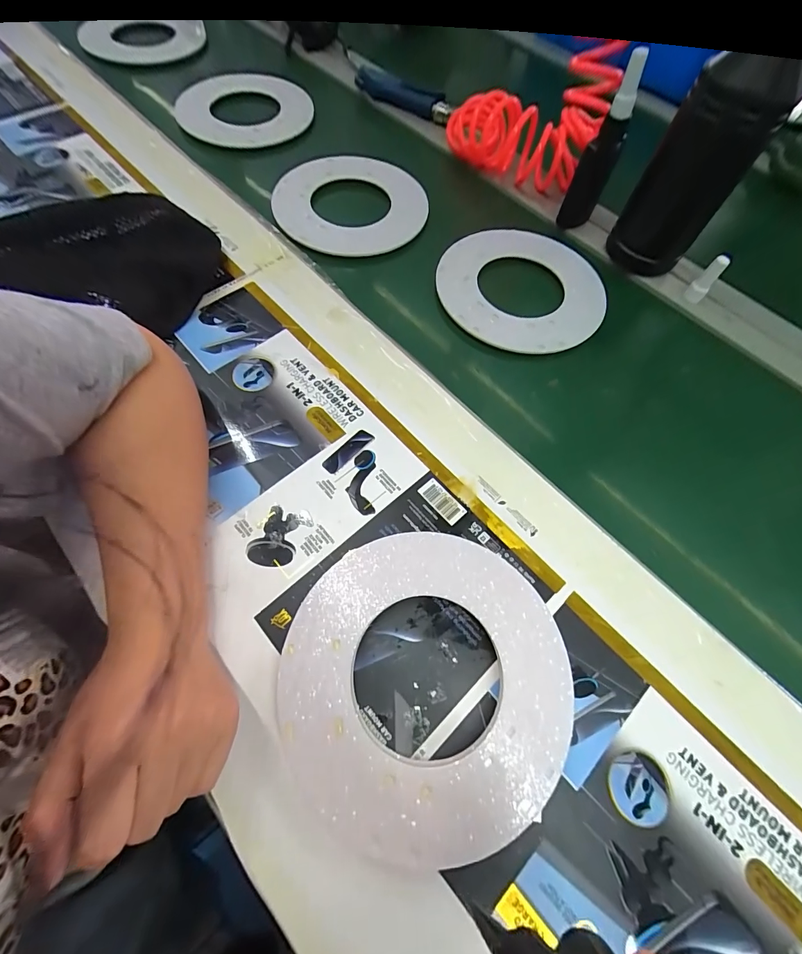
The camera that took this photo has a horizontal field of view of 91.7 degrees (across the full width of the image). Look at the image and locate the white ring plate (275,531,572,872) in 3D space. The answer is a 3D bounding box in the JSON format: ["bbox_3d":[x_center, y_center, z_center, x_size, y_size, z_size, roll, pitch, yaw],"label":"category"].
[{"bbox_3d":[0.017,0.138,0.271,0.191,0.020,0.190,1,66,-3],"label":"white ring plate"}]

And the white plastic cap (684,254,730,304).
[{"bbox_3d":[0.351,-0.227,0.444,0.018,0.050,0.018,1,66,-3],"label":"white plastic cap"}]

